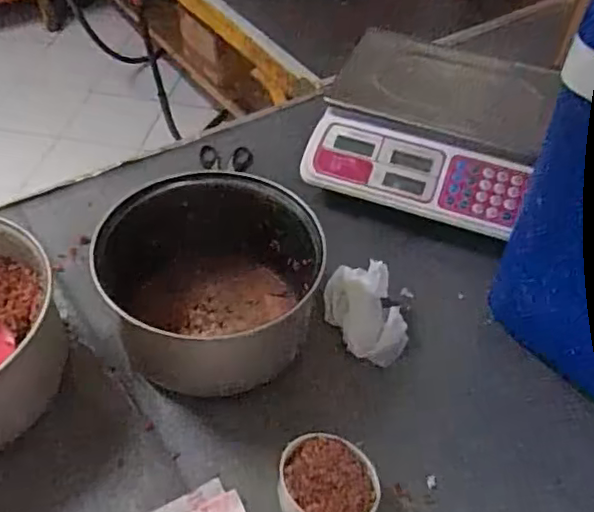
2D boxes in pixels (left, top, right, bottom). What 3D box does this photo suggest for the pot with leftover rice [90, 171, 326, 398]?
[{"bbox_3d":[-0.093,0.026,0.667,0.213,0.122,0.202,2,48,-2],"label":"pot with leftover rice"}]

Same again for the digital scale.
[{"bbox_3d":[0.173,-0.178,0.869,0.273,0.098,0.285,15,48,10],"label":"digital scale"}]

